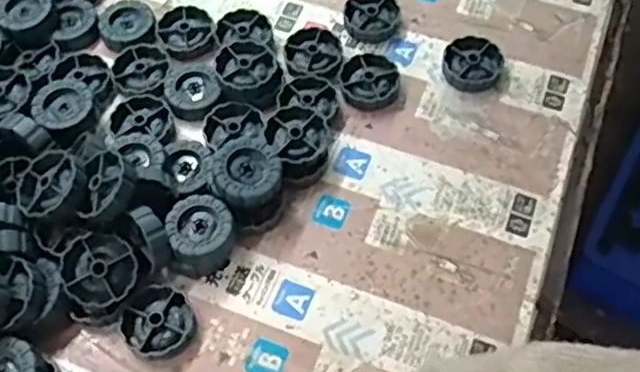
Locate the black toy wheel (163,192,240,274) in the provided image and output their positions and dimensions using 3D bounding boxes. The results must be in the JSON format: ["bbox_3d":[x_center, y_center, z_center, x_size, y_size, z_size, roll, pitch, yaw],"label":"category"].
[{"bbox_3d":[-0.066,0.027,0.385,0.036,0.026,0.038,-1,62,2],"label":"black toy wheel"}]

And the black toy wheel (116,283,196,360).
[{"bbox_3d":[-0.086,0.074,0.366,0.039,0.010,0.038,-1,62,2],"label":"black toy wheel"}]

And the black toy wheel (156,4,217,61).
[{"bbox_3d":[-0.091,-0.104,0.466,0.036,0.013,0.044,-16,63,-6],"label":"black toy wheel"}]

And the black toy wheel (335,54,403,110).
[{"bbox_3d":[0.033,-0.067,0.440,0.037,0.011,0.040,-1,62,2],"label":"black toy wheel"}]

